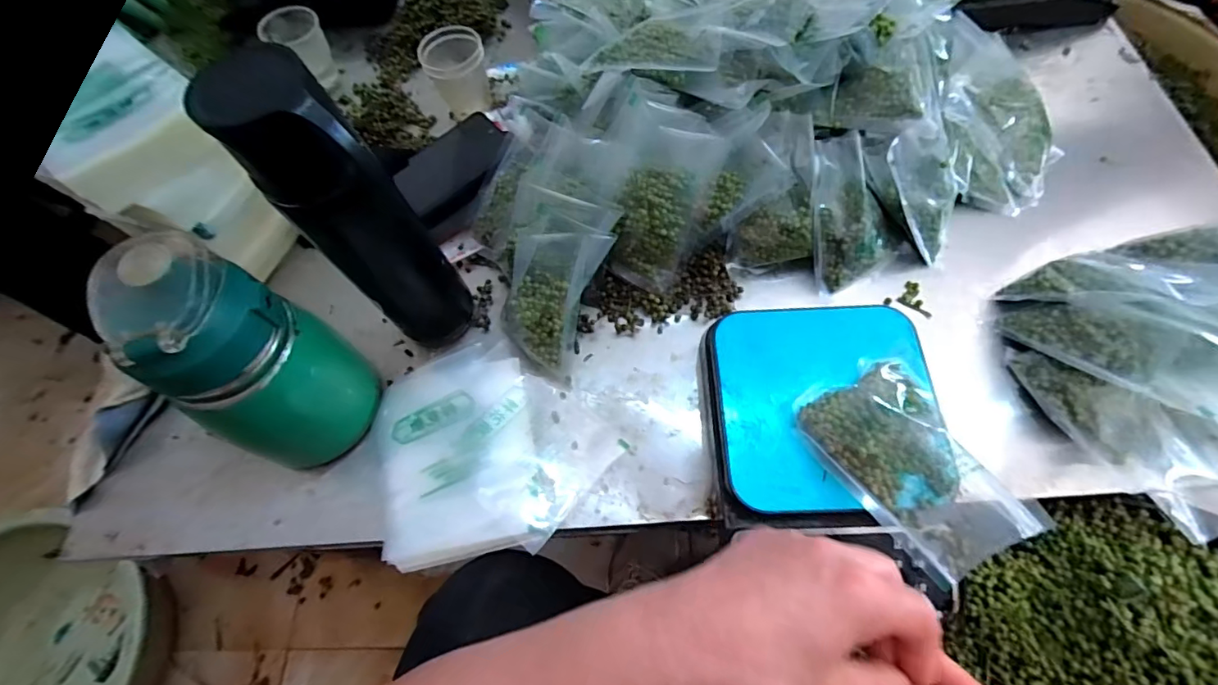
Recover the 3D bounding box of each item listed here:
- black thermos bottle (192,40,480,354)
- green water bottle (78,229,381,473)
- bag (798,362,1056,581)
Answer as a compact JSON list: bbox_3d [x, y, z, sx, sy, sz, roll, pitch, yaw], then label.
[{"bbox_3d":[-0.159,-0.077,0.350,0.068,0.249,0.056,-42,69,-14],"label":"black thermos bottle"},{"bbox_3d":[-0.255,0.012,0.368,0.101,0.186,0.098,31,74,20],"label":"green water bottle"},{"bbox_3d":[0.192,0.075,0.329,0.083,0.029,0.131,-31,67,-9],"label":"bag"}]

